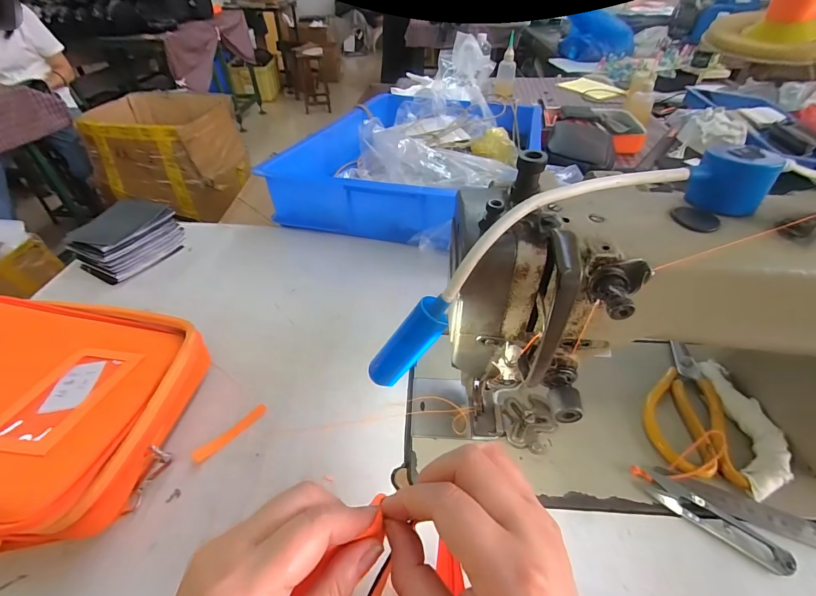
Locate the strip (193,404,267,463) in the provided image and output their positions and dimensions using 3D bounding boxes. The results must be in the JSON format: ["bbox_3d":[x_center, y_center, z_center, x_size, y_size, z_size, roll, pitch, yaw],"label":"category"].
[{"bbox_3d":[-0.163,0.125,0.347,0.013,0.004,0.070,37,48,20],"label":"strip"}]

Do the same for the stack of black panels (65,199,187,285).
[{"bbox_3d":[-0.398,-0.089,0.533,0.103,0.055,0.133,20,47,19],"label":"stack of black panels"}]

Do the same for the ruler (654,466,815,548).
[{"bbox_3d":[0.287,0.175,0.293,0.163,0.007,0.022,18,48,18],"label":"ruler"}]

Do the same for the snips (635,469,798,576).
[{"bbox_3d":[0.238,0.172,0.292,0.100,0.007,0.022,28,50,26],"label":"snips"}]

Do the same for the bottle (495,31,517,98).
[{"bbox_3d":[0.350,-0.806,1.312,0.064,0.168,0.056,7,44,6],"label":"bottle"}]

